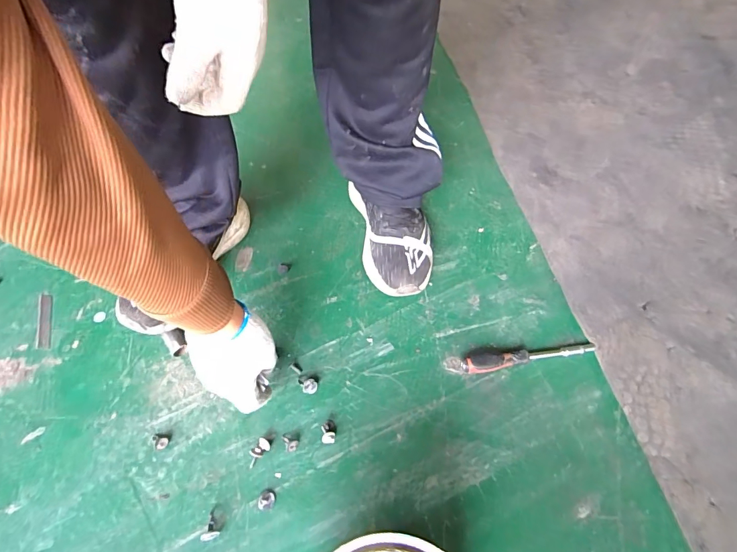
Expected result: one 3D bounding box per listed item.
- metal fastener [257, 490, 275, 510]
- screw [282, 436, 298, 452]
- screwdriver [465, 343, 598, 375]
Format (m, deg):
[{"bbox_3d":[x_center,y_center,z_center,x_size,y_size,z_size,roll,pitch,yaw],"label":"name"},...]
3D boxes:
[{"bbox_3d":[-0.118,0.259,0.459,0.018,0.004,0.021,10,59,8],"label":"metal fastener"},{"bbox_3d":[-0.100,0.207,0.495,0.024,0.012,0.014,19,58,38],"label":"screw"},{"bbox_3d":[0.219,0.104,0.549,0.182,0.025,0.034,-11,58,-5],"label":"screwdriver"}]

